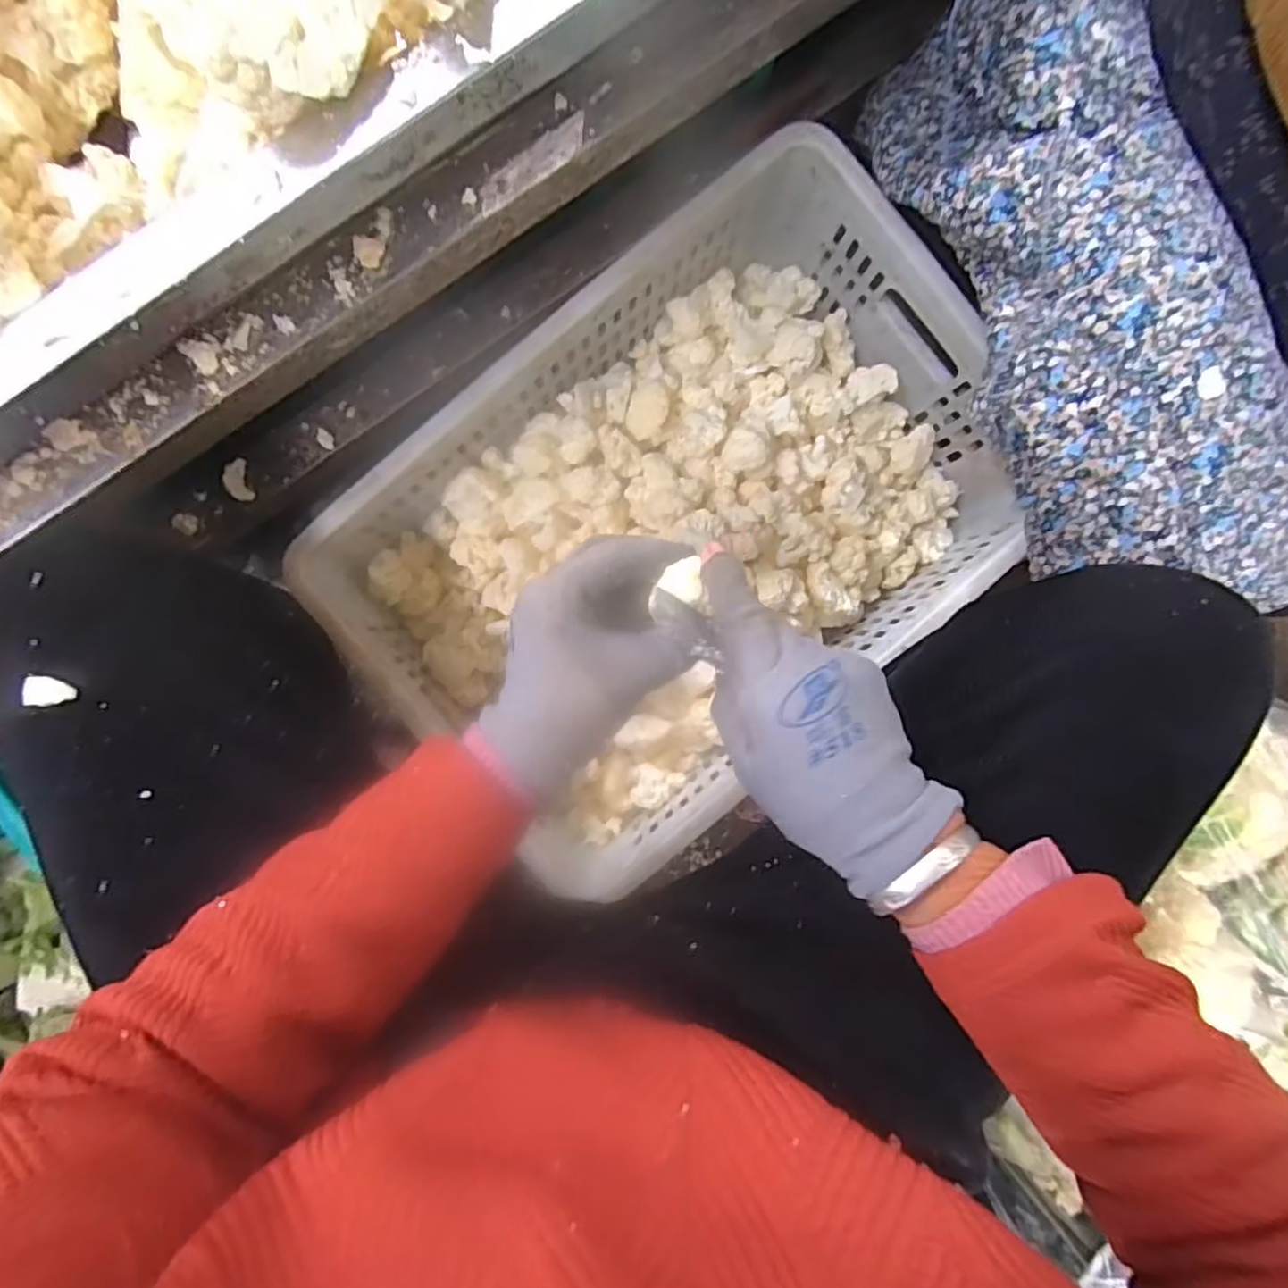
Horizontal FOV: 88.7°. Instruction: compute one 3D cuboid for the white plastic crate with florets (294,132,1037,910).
[{"bbox_3d":[0.033,-0.097,0.543,0.493,0.134,0.344,-40,92,-1],"label":"white plastic crate with florets"}]

